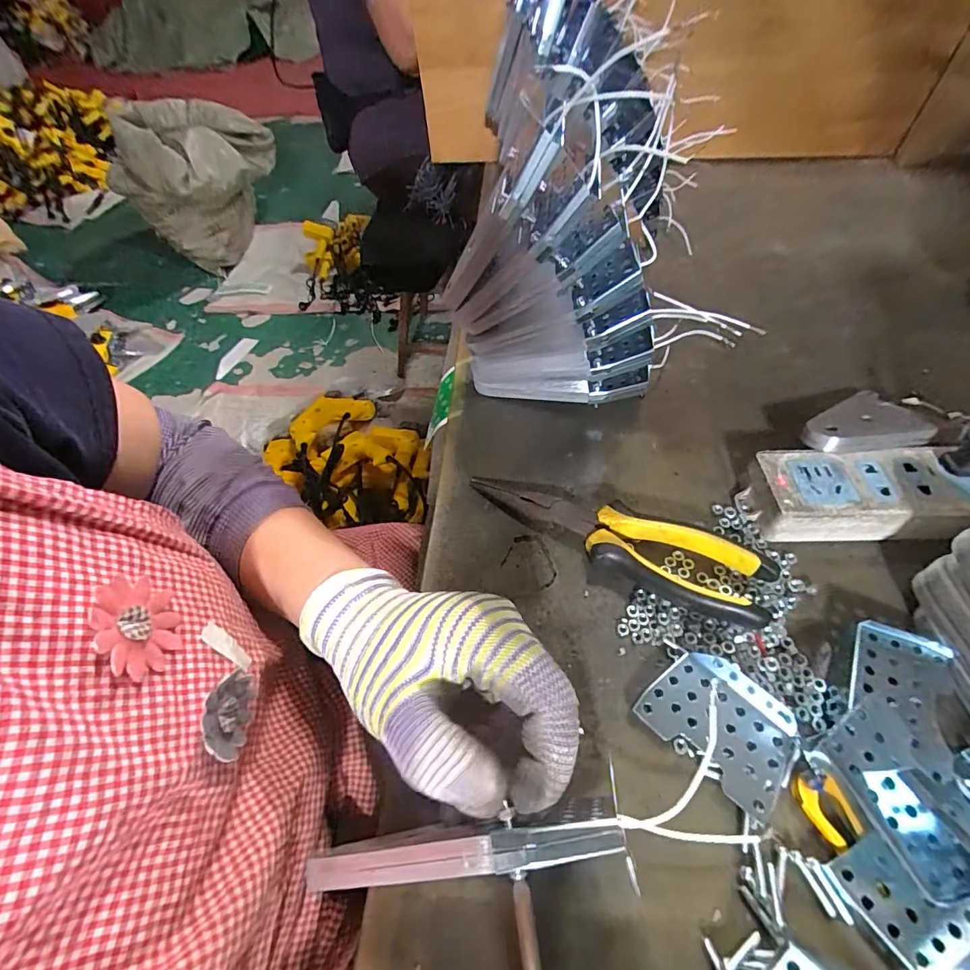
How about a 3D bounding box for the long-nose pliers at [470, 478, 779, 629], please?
[{"bbox_3d":[0.076,0.031,0.290,0.188,0.026,0.044,23,58,18],"label":"long-nose pliers"}]

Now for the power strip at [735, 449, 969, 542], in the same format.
[{"bbox_3d":[0.265,0.008,0.294,0.183,0.036,0.053,-1,53,2],"label":"power strip"}]

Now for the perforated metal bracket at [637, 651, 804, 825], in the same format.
[{"bbox_3d":[0.122,0.121,0.235,0.068,0.010,0.054,37,63,26],"label":"perforated metal bracket"}]

